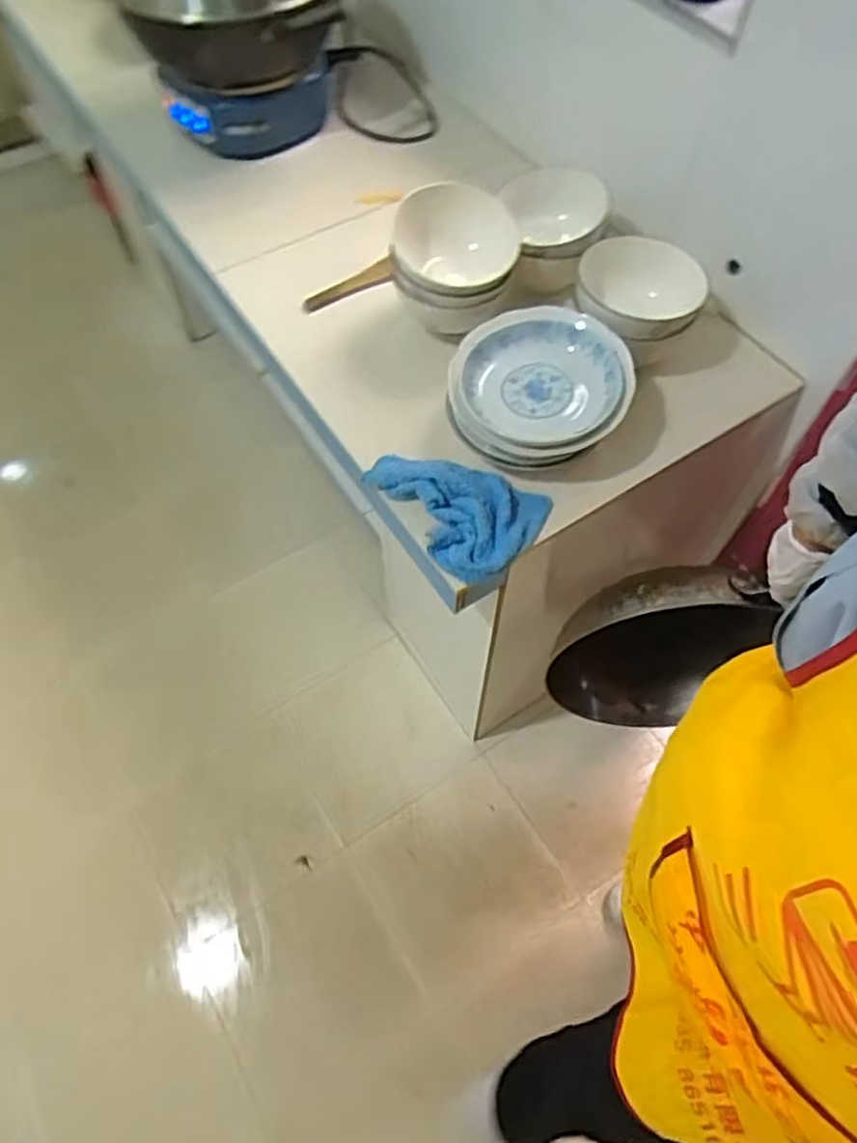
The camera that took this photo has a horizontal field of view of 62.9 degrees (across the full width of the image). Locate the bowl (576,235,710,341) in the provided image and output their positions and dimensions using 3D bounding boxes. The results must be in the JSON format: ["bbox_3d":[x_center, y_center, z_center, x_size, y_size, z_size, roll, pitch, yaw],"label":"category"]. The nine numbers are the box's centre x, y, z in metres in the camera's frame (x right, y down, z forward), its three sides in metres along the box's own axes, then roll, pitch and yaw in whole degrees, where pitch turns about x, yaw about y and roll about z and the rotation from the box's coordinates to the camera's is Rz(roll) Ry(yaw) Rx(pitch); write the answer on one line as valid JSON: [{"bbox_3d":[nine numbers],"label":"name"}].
[{"bbox_3d":[0.251,-0.324,0.840,0.143,0.069,0.143,0,60,0],"label":"bowl"}]

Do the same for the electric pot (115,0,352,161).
[{"bbox_3d":[-0.275,-0.798,1.003,0.285,0.289,0.254,-18,62,-10],"label":"electric pot"}]

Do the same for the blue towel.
[{"bbox_3d":[0.038,-0.084,0.760,0.137,0.042,0.178,-36,66,-18],"label":"blue towel"}]

